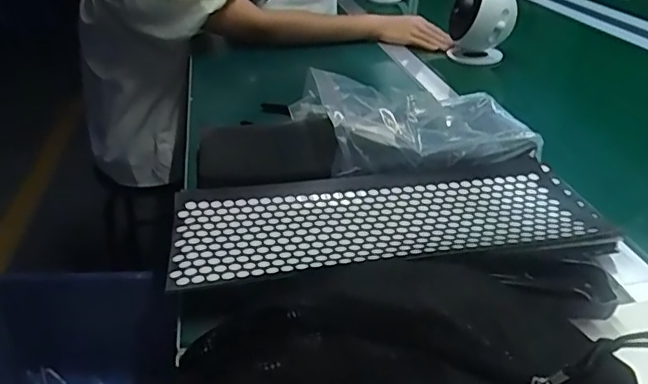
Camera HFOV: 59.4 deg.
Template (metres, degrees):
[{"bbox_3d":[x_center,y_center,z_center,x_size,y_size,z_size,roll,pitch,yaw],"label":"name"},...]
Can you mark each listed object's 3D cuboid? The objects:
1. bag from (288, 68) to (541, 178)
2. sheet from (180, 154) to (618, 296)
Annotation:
[{"bbox_3d":[0.102,-0.089,0.639,0.229,0.063,0.193,-9,32,-11],"label":"bag"},{"bbox_3d":[0.056,0.022,0.510,0.374,0.019,0.136,-6,31,-6],"label":"sheet"}]

